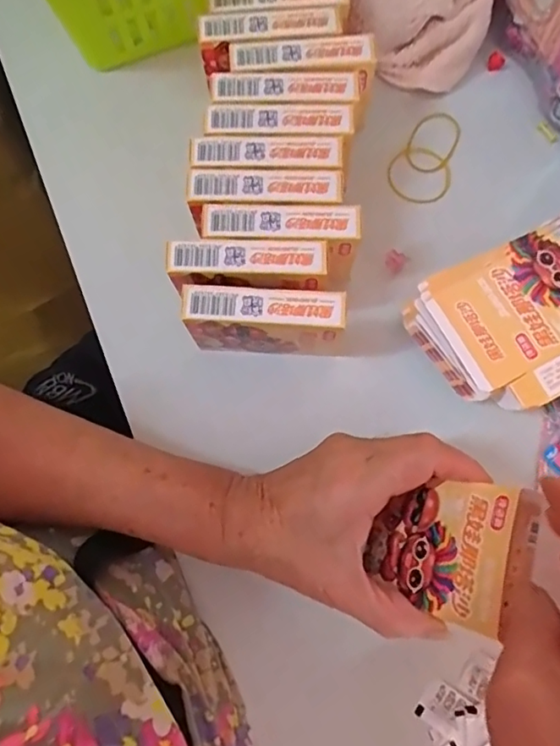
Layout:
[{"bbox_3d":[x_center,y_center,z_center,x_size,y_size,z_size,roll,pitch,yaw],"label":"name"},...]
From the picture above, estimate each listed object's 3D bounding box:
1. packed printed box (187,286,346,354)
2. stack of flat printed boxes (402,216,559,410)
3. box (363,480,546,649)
[{"bbox_3d":[-0.008,-0.027,0.327,0.088,0.065,0.025,7,77,3],"label":"packed printed box"},{"bbox_3d":[0.161,-0.036,0.333,0.147,0.047,0.090,-26,77,-5],"label":"stack of flat printed boxes"},{"bbox_3d":[0.085,0.087,0.273,0.021,0.086,0.065,25,77,-29],"label":"box"}]

